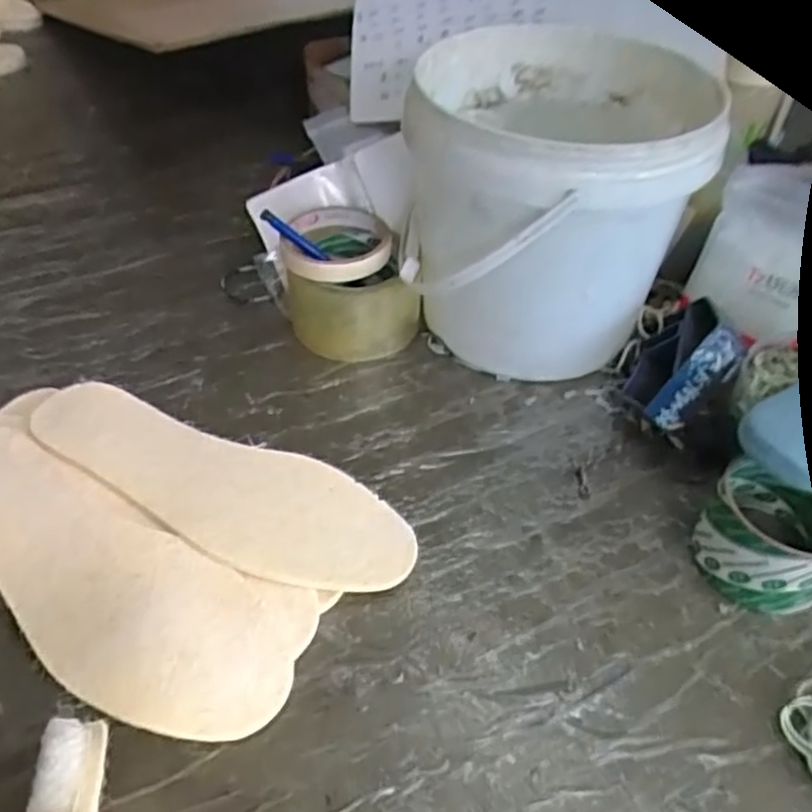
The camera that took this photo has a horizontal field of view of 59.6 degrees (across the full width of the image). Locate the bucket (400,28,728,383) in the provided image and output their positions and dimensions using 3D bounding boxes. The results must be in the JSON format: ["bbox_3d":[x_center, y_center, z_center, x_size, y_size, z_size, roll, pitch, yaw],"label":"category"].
[{"bbox_3d":[0.100,-0.146,0.548,0.199,0.200,0.216,0,45,-3],"label":"bucket"}]

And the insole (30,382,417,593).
[{"bbox_3d":[-0.129,0.052,0.464,0.277,0.020,0.093,17,47,14],"label":"insole"}]

